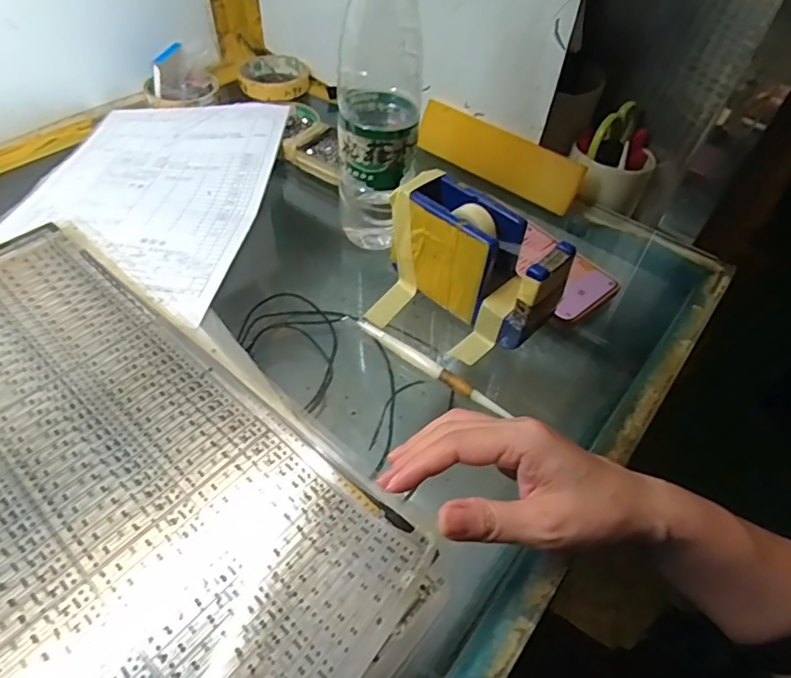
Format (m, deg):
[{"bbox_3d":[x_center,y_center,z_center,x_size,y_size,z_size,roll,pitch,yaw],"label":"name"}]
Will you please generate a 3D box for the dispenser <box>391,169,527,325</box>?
[{"bbox_3d":[0.048,-0.072,0.399,0.103,0.077,0.048,36,57,25],"label":"dispenser"}]

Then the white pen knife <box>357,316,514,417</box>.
[{"bbox_3d":[0.023,0.018,0.374,0.127,0.010,0.010,32,56,23],"label":"white pen knife"}]

